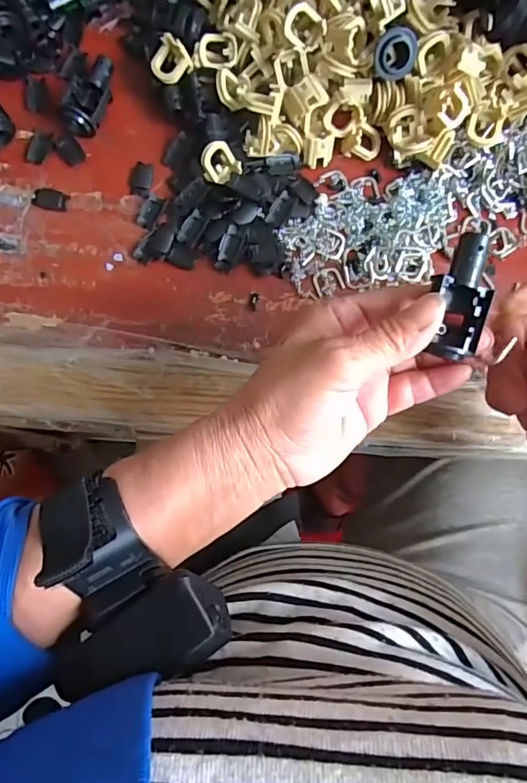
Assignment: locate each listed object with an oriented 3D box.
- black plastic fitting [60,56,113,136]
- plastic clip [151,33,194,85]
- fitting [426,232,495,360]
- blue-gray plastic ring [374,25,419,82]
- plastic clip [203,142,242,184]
[{"bbox_3d":[-0.115,-0.199,0.341,0.026,0.018,0.055,14,86,1],"label":"black plastic fitting"},{"bbox_3d":[-0.061,-0.216,0.334,0.026,0.017,0.023,-28,87,-2],"label":"plastic clip"},{"bbox_3d":[0.086,-0.041,0.222,0.022,0.019,0.052,6,99,1],"label":"fitting"},{"bbox_3d":[0.081,-0.208,0.316,0.026,0.013,0.026,0,120,-1],"label":"blue-gray plastic ring"},{"bbox_3d":[-0.029,-0.150,0.336,0.025,0.008,0.025,-42,128,-6],"label":"plastic clip"}]

